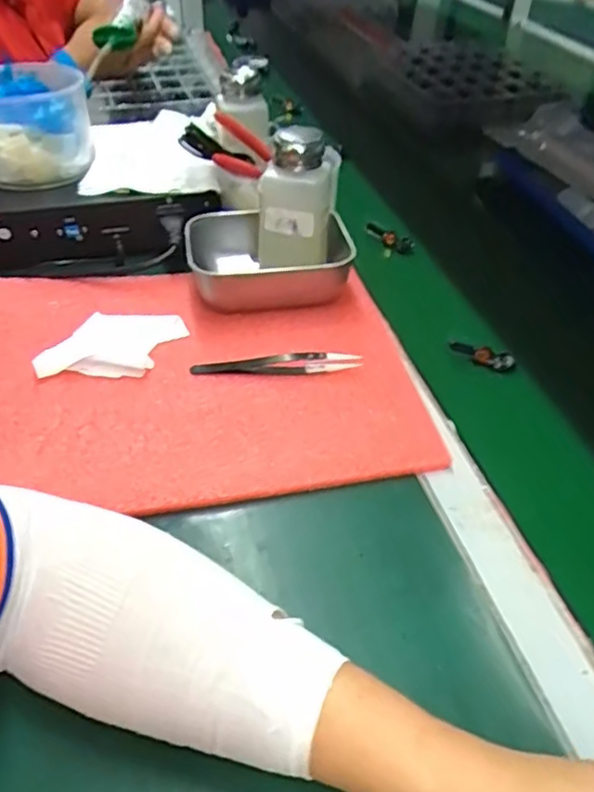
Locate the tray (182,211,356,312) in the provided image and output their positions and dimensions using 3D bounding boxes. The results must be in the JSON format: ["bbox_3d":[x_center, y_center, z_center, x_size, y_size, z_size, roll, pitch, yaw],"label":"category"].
[{"bbox_3d":[-0.023,-0.121,0.531,0.139,0.046,0.104,-6,44,-7],"label":"tray"}]

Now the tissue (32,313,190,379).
[{"bbox_3d":[-0.138,-0.040,0.475,0.070,0.014,0.094,15,45,15],"label":"tissue"}]

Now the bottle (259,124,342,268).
[{"bbox_3d":[-0.003,-0.149,0.507,0.055,0.122,0.047,13,44,12],"label":"bottle"}]

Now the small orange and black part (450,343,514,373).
[{"bbox_3d":[0.146,-0.031,0.491,0.050,0.016,0.008,16,45,15],"label":"small orange and black part"}]

